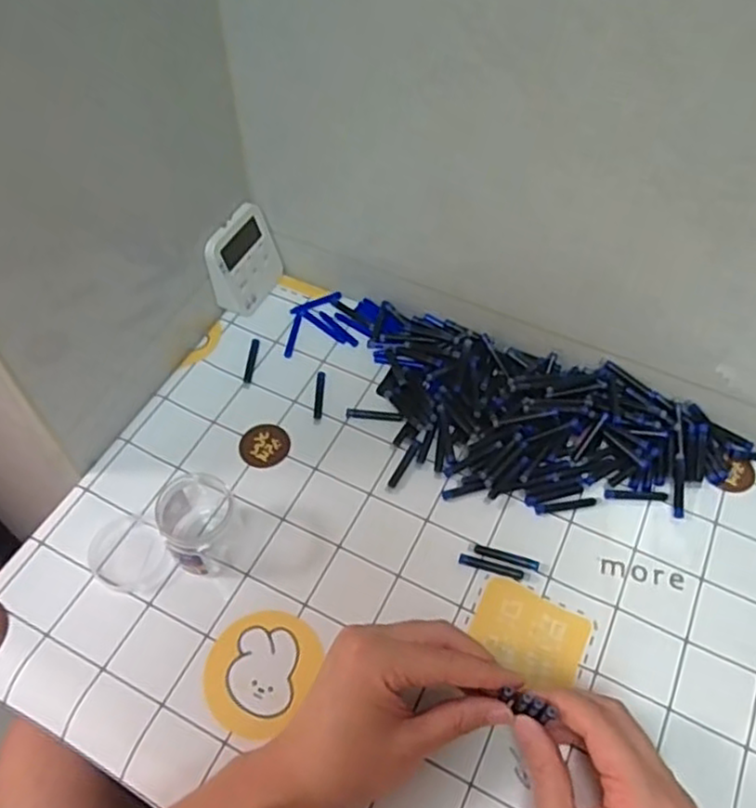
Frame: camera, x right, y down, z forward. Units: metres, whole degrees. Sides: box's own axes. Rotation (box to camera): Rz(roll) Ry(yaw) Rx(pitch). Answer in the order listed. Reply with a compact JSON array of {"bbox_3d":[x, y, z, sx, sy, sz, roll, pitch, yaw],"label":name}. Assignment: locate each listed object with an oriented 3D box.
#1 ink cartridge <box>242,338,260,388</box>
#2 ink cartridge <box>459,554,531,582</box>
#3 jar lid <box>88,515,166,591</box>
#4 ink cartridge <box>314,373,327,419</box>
[{"bbox_3d":[-0.110,-0.036,0.598,0.008,0.004,0.052,4,56,2],"label":"ink cartridge"},{"bbox_3d":[0.083,0.117,0.491,0.051,0.004,0.007,13,57,8],"label":"ink cartridge"},{"bbox_3d":[-0.180,0.106,0.496,0.052,0.008,0.050,0,56,0],"label":"jar lid"},{"bbox_3d":[-0.049,-0.008,0.578,0.008,0.004,0.047,2,56,1],"label":"ink cartridge"}]

